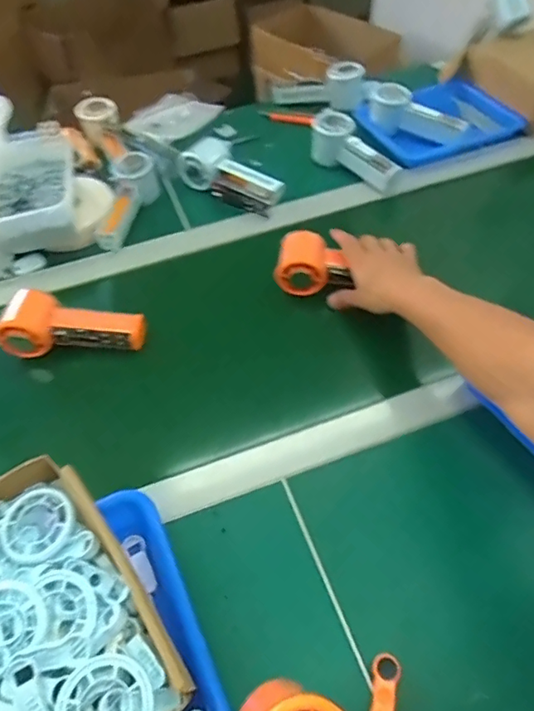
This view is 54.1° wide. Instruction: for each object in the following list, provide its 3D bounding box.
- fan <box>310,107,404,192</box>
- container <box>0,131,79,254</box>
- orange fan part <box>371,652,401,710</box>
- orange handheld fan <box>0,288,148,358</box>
[{"bbox_3d":[0.124,-0.292,0.754,0.057,0.058,0.143,-27,56,-17],"label":"fan"},{"bbox_3d":[-0.308,-0.219,0.704,0.110,0.063,0.182,-9,53,-4],"label":"container"},{"bbox_3d":[0.088,0.250,0.387,0.020,0.007,0.051,8,54,9],"label":"orange fan part"},{"bbox_3d":[-0.218,-0.034,0.596,0.155,0.053,0.054,4,52,-12],"label":"orange handheld fan"}]

